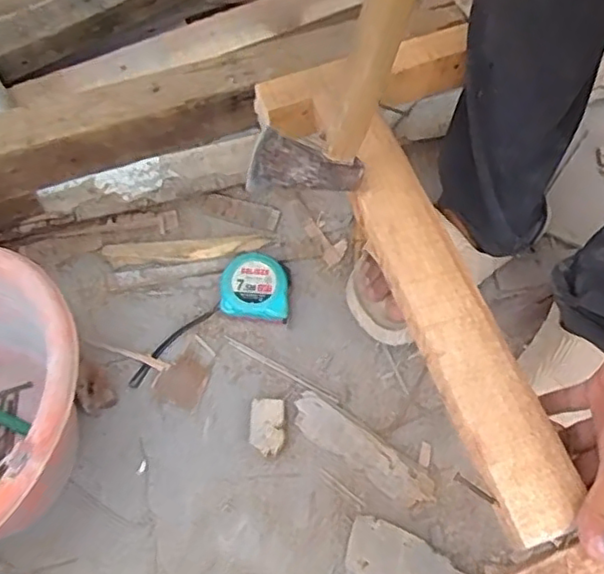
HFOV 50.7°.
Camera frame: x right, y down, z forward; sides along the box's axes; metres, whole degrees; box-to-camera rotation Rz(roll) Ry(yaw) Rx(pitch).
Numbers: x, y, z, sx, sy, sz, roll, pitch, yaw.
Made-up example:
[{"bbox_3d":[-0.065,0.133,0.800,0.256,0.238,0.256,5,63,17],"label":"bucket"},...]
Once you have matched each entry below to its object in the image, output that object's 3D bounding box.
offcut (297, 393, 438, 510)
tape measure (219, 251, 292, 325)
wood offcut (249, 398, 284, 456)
[{"bbox_3d":[0.063,0.170,0.674,0.166,0.020,0.048,32,68,16],"label":"offcut"},{"bbox_3d":[-0.053,0.001,0.744,0.076,0.043,0.074,3,63,2],"label":"tape measure"},{"bbox_3d":[-0.037,0.150,0.679,0.035,0.032,0.057,0,63,1],"label":"wood offcut"}]

